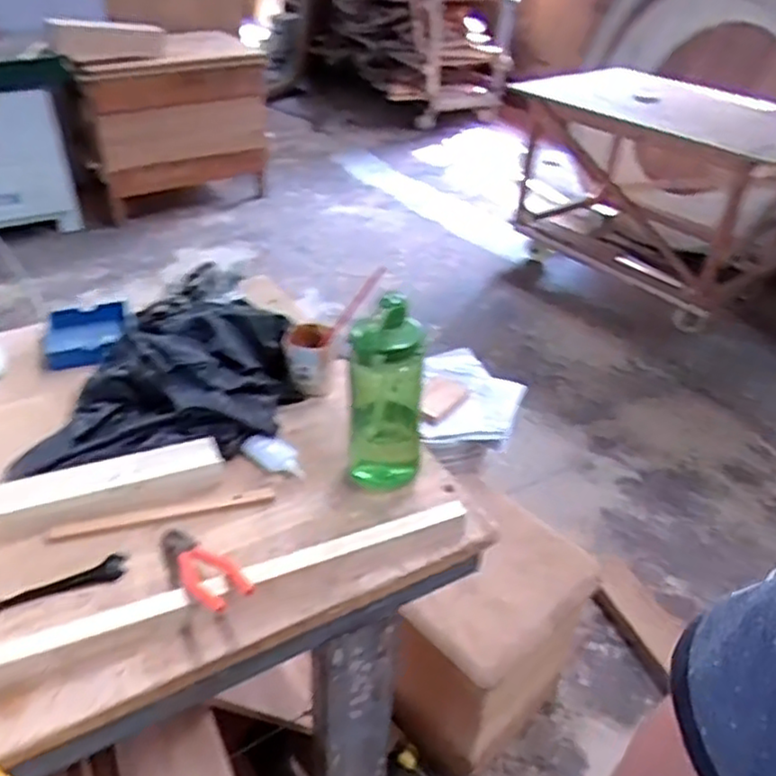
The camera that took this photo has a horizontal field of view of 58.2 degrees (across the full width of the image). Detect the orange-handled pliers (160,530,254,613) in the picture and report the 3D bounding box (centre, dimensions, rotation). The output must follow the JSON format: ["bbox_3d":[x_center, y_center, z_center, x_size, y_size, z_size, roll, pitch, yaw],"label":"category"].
[{"bbox_3d":[-0.216,0.210,0.823,0.064,0.029,0.194,-21,25,-32],"label":"orange-handled pliers"}]

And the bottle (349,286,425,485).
[{"bbox_3d":[-0.001,0.011,0.931,0.099,0.270,0.118,6,36,5],"label":"bottle"}]

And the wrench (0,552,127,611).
[{"bbox_3d":[-0.387,0.235,0.823,0.151,0.014,0.032,-19,41,-25],"label":"wrench"}]

